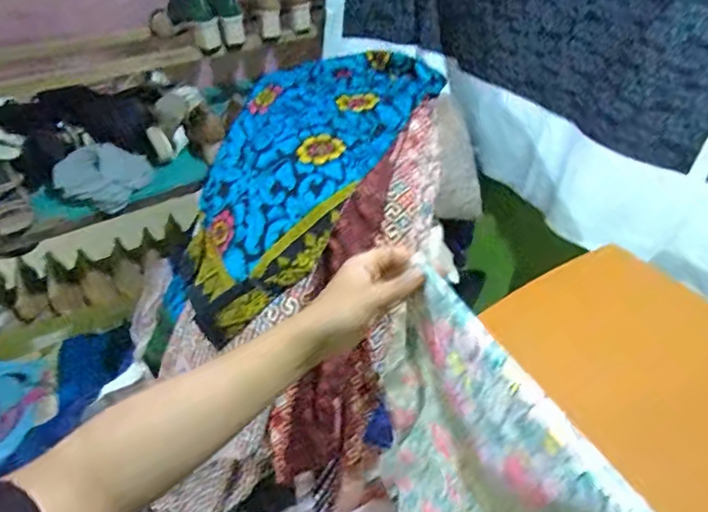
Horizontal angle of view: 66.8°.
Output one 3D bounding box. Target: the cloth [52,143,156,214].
[{"bbox_3d":[-0.587,-0.184,1.271,0.191,0.075,0.181,5,43,0],"label":"cloth"}]

